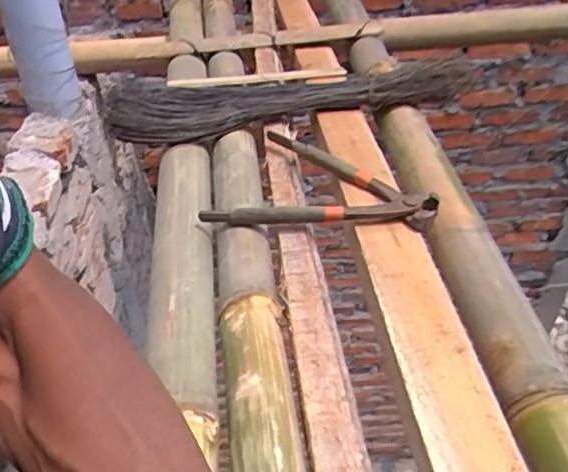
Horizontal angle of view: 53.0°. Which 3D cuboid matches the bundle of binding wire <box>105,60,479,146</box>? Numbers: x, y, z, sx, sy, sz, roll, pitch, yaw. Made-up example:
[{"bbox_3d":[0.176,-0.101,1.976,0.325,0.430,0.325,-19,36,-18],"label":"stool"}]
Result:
[{"bbox_3d":[0.016,-0.168,0.684,0.436,0.042,0.113,-6,39,-7],"label":"bundle of binding wire"}]

